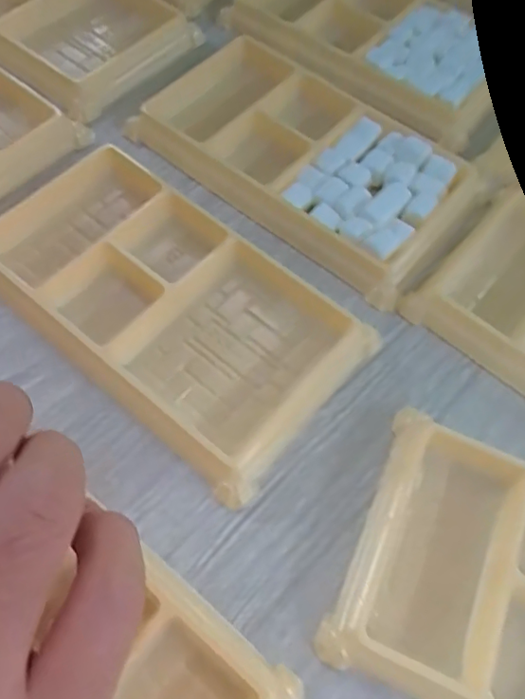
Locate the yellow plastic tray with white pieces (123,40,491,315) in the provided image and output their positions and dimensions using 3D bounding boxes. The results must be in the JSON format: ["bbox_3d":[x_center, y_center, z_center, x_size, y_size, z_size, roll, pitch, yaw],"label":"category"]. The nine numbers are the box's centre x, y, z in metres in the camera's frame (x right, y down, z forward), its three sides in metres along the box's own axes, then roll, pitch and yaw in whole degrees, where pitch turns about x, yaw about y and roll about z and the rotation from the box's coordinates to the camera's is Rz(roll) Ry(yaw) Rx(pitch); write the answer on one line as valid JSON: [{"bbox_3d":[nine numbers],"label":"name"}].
[{"bbox_3d":[0.019,-0.080,0.229,0.129,0.011,0.074,36,66,15],"label":"yellow plastic tray with white pieces"}]

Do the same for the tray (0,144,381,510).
[{"bbox_3d":[-0.035,-0.016,0.197,0.131,0.013,0.071,38,67,15],"label":"tray"}]

